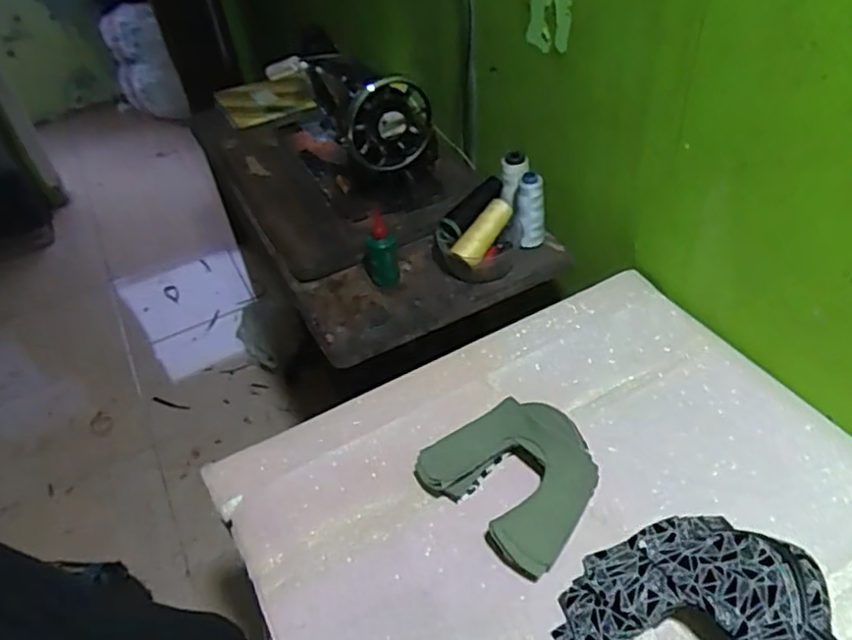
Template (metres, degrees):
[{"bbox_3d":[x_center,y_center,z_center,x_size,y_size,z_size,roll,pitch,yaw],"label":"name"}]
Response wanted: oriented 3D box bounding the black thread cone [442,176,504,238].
[{"bbox_3d":[0.070,-0.164,0.954,0.042,0.037,0.121,24,51,28],"label":"black thread cone"}]

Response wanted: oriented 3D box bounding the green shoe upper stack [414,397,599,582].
[{"bbox_3d":[0.090,0.152,0.665,0.143,0.054,0.172,-36,51,-27],"label":"green shoe upper stack"}]

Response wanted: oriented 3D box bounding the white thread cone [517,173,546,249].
[{"bbox_3d":[0.153,-0.152,0.945,0.043,0.120,0.041,1,44,9],"label":"white thread cone"}]

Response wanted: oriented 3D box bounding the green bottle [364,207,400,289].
[{"bbox_3d":[-0.066,-0.095,0.921,0.045,0.107,0.042,-13,44,-5],"label":"green bottle"}]

